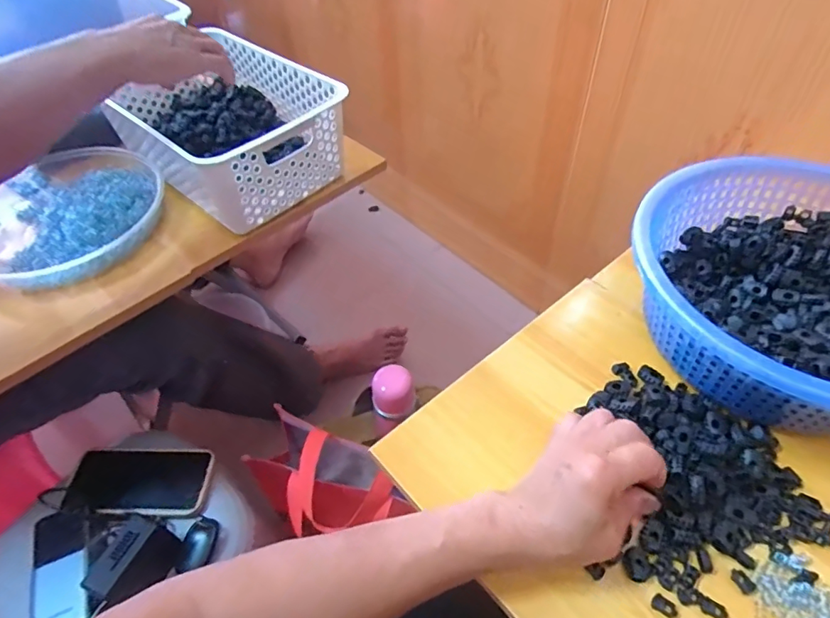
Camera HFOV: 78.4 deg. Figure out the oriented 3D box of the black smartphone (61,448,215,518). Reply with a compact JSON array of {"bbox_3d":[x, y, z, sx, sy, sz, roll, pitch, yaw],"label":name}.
[{"bbox_3d":[-0.327,0.205,0.610,0.157,0.015,0.092,3,42,-3],"label":"black smartphone"}]

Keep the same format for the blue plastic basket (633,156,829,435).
[{"bbox_3d":[0.328,-0.013,0.444,0.268,0.092,0.270,-2,49,2],"label":"blue plastic basket"}]

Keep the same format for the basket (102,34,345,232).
[{"bbox_3d":[-0.246,-0.236,0.657,0.301,0.107,0.205,36,60,29],"label":"basket"}]

